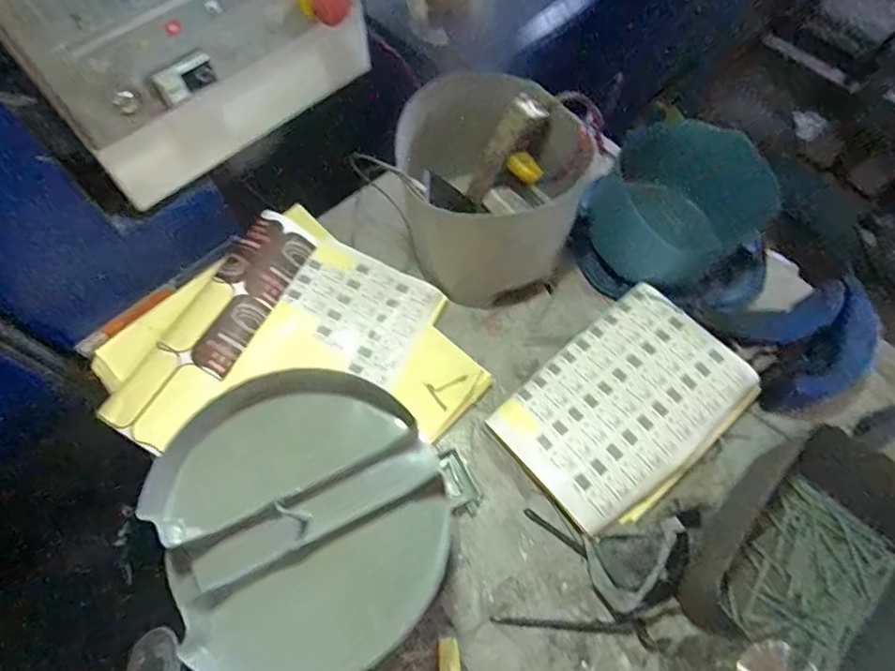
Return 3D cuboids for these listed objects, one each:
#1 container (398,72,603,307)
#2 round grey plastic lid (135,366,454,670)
[{"bbox_3d":[0.062,-0.184,0.705,0.225,0.195,0.199,-14,65,-6],"label":"container"},{"bbox_3d":[-0.103,0.128,0.391,0.196,0.041,0.203,0,64,1],"label":"round grey plastic lid"}]

